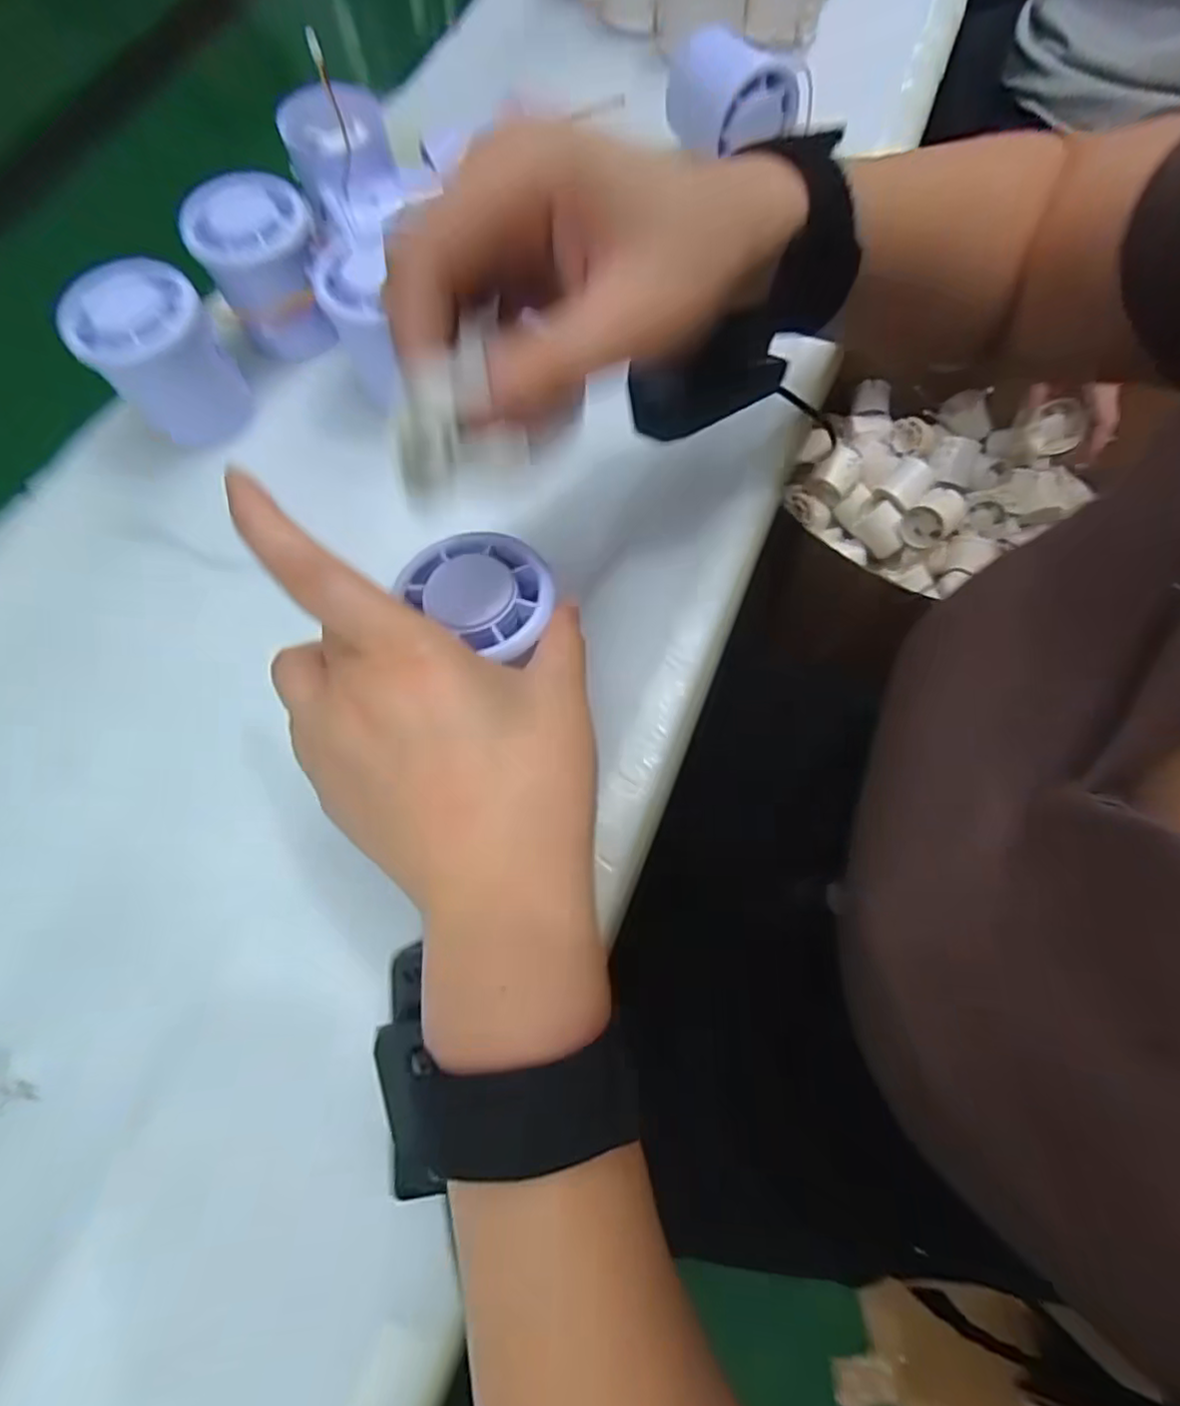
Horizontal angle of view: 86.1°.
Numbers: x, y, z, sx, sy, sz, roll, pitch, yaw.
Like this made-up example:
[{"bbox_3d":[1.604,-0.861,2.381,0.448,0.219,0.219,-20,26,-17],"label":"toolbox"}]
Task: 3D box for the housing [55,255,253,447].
[{"bbox_3d":[-0.194,-0.157,0.292,0.053,0.060,0.053,-1,69,2],"label":"housing"}]

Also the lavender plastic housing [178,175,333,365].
[{"bbox_3d":[-0.156,-0.212,0.305,0.056,0.043,0.063,-24,70,-7],"label":"lavender plastic housing"}]

